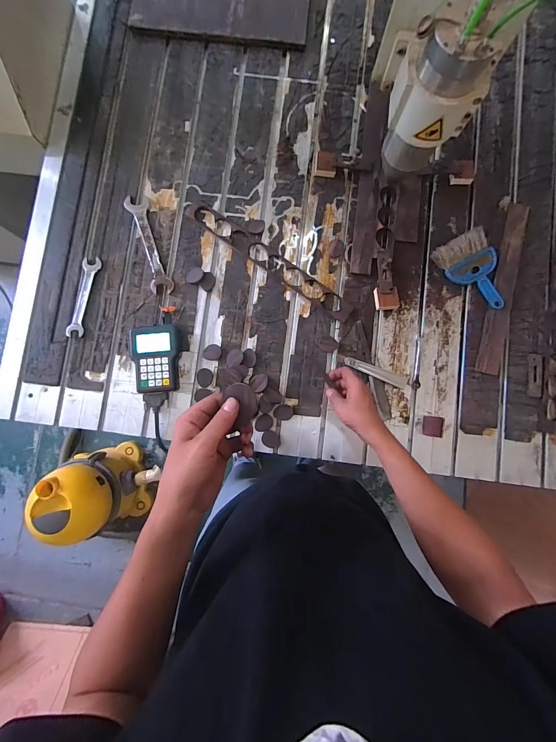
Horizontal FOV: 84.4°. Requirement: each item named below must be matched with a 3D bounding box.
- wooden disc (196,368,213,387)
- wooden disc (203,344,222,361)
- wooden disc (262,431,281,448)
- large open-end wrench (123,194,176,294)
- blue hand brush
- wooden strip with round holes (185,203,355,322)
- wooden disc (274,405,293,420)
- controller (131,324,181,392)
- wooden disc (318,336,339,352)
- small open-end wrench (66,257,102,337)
[{"bbox_3d":[-0.166,0.016,0.699,0.035,0.007,0.043,-1,85,0],"label":"wooden disc"},{"bbox_3d":[-0.150,-0.042,0.703,0.037,0.004,0.041,44,87,4],"label":"wooden disc"},{"bbox_3d":[-0.015,0.155,0.690,0.045,0.007,0.034,37,86,3],"label":"wooden disc"},{"bbox_3d":[-0.306,-0.301,0.727,0.051,0.009,0.251,-19,85,-1],"label":"large open-end wrench"},{"bbox_3d":[0.465,-0.231,0.714,0.135,0.023,0.186,-31,86,-2],"label":"blue hand brush"},{"bbox_3d":[-0.021,-0.262,0.723,0.459,0.005,0.051,35,86,3],"label":"wooden strip with round holes"},{"bbox_3d":[0.013,0.093,0.691,0.043,0.004,0.034,1,85,0],"label":"wooden disc"},{"bbox_3d":[-0.274,-0.026,0.690,0.103,0.035,0.146,-4,85,0],"label":"controller"},{"bbox_3d":[0.116,-0.061,0.703,0.045,0.004,0.036,11,85,1],"label":"wooden disc"},{"bbox_3d":[-0.450,-0.172,0.710,0.041,0.010,0.189,8,85,1],"label":"small open-end wrench"}]

